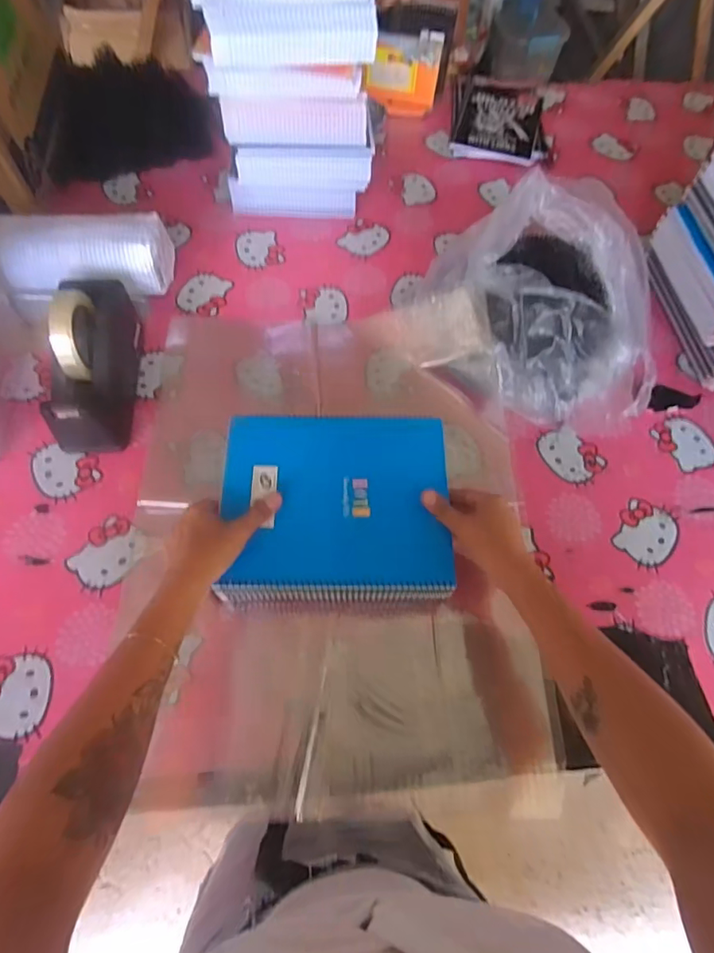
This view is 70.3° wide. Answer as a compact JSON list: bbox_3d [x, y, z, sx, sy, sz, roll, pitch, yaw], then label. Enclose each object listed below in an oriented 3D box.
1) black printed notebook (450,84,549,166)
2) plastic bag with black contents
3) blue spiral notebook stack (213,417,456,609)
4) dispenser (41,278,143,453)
[{"bbox_3d":[0.270,-0.661,0.953,0.172,0.030,0.208,15,64,4],"label":"black printed notebook"},{"bbox_3d":[0.234,-0.220,0.664,0.314,0.167,0.227,27,65,10],"label":"plastic bag with black contents"},{"bbox_3d":[-0.020,0.033,0.580,0.248,0.046,0.219,0,78,-5],"label":"blue spiral notebook stack"},{"bbox_3d":[-0.320,-0.142,0.616,0.079,0.118,0.210,-1,76,-3],"label":"dispenser"}]

